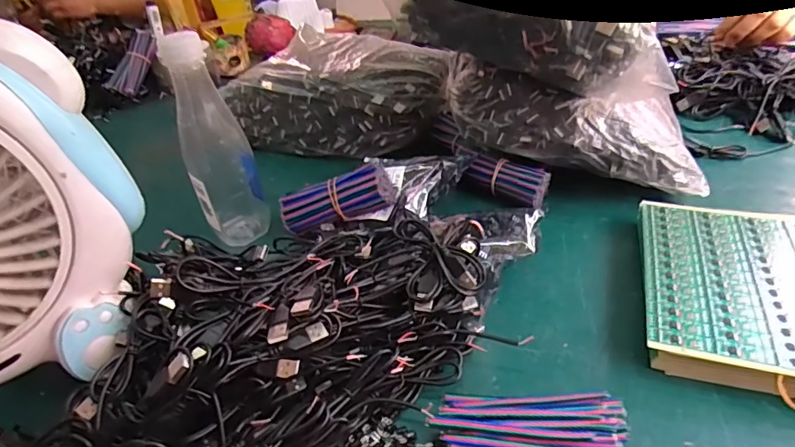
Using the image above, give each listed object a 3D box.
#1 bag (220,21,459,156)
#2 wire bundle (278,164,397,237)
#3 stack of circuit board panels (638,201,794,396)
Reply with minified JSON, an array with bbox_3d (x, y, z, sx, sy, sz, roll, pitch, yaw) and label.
[{"bbox_3d":[-0.072,-0.177,0.644,0.277,0.096,0.184,1,38,9],"label":"bag"},{"bbox_3d":[-0.056,-0.020,0.462,0.100,0.038,0.029,-17,35,13],"label":"wire bundle"},{"bbox_3d":[0.284,0.053,0.351,0.203,0.029,0.176,8,39,17],"label":"stack of circuit board panels"}]

